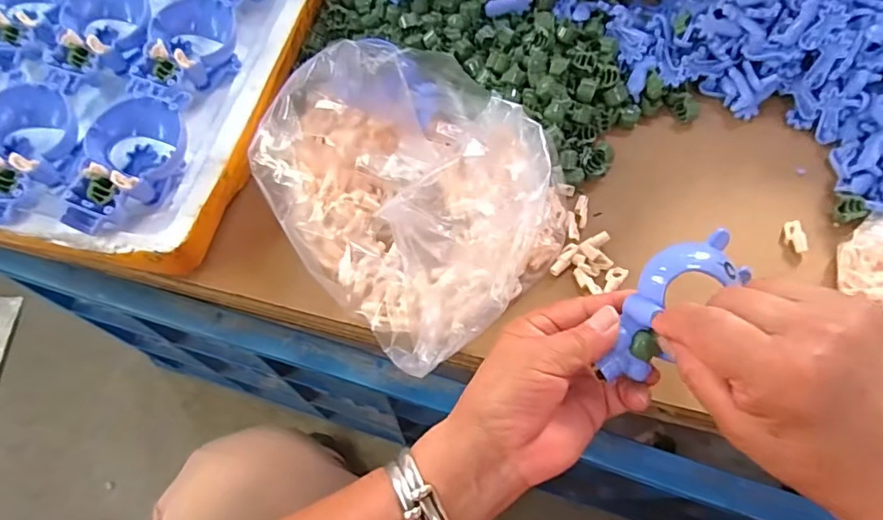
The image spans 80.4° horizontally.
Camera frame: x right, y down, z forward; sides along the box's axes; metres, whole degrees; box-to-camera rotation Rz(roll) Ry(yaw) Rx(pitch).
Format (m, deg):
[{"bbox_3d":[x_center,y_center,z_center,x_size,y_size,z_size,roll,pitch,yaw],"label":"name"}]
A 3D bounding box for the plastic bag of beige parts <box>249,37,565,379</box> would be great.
[{"bbox_3d":[-0.022,-0.049,0.344,0.164,0.072,0.213,-34,69,-17],"label":"plastic bag of beige parts"}]

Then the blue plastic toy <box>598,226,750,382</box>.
[{"bbox_3d":[0.124,0.023,0.284,0.040,0.020,0.101,37,85,16],"label":"blue plastic toy"}]

